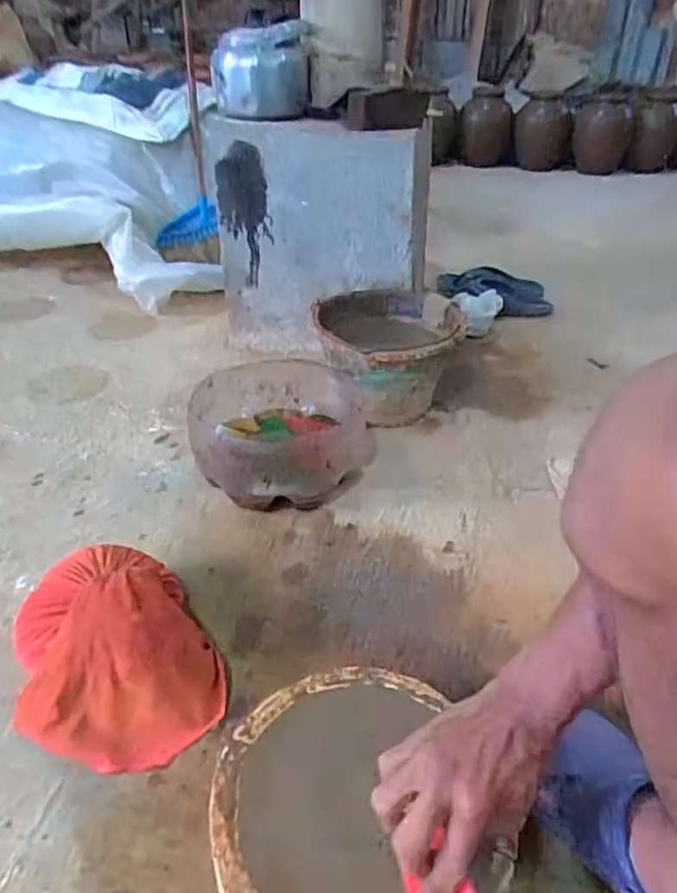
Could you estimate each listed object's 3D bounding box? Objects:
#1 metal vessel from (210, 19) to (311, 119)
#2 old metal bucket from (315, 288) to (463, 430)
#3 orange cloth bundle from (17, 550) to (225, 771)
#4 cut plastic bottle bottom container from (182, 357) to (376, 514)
[{"bbox_3d":[-0.132,-0.640,1.061,0.162,0.134,0.128,3,34,0],"label":"metal vessel"},{"bbox_3d":[0.074,-0.148,1.053,0.232,0.174,0.241,2,34,-1],"label":"old metal bucket"},{"bbox_3d":[-0.227,0.188,0.617,0.173,0.105,0.229,-16,39,-25],"label":"orange cloth bundle"},{"bbox_3d":[-0.087,-0.019,0.905,0.246,0.122,0.227,-1,35,-2],"label":"cut plastic bottle bottom container"}]

